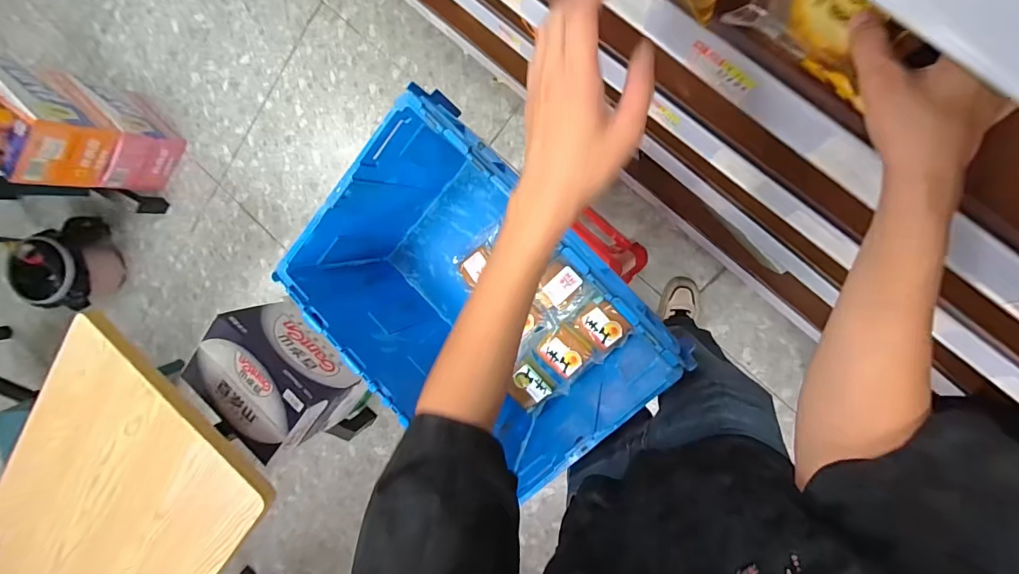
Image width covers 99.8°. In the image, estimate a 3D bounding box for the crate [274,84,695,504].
[{"bbox_3d":[-0.054,0.030,0.816,0.421,0.337,0.598,-44,85,17],"label":"crate"}]

